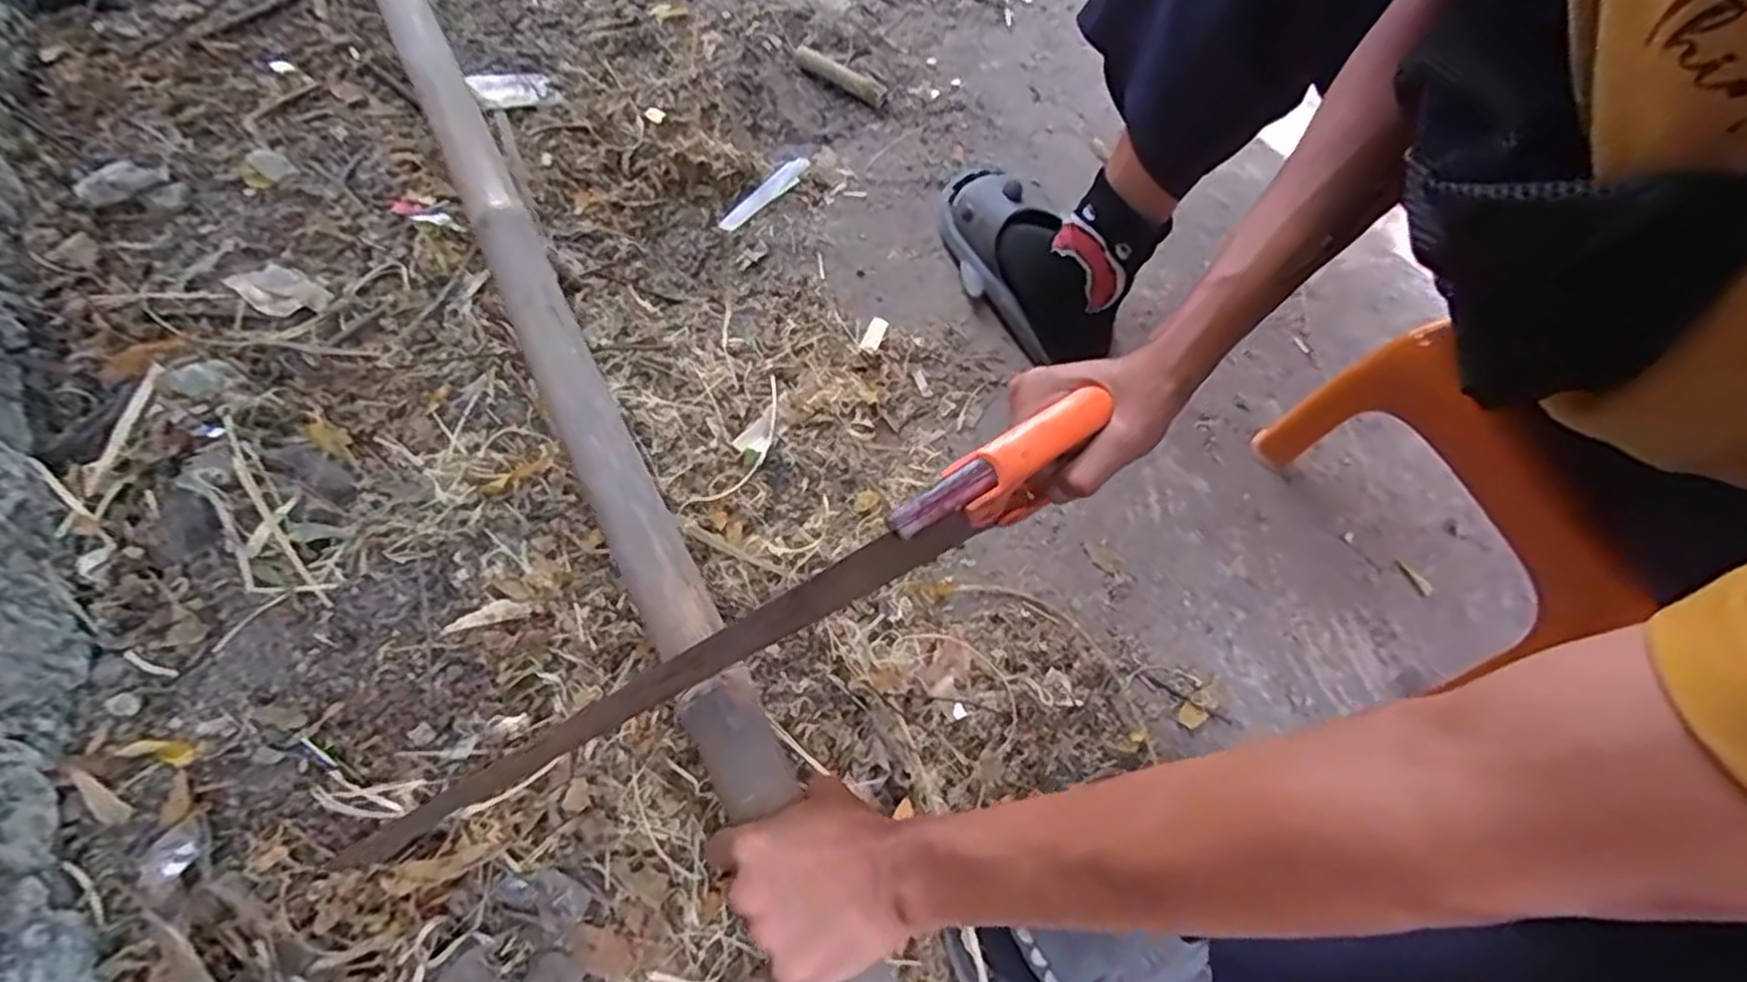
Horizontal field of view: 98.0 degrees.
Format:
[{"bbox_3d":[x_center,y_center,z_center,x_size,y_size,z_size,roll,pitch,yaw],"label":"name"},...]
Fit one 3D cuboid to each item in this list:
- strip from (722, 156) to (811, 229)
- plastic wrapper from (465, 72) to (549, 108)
[{"bbox_3d":[-0.127,-0.355,0.907,0.028,0.011,0.144,33,64,13],"label":"strip"},{"bbox_3d":[-0.431,-0.480,0.905,0.089,0.008,0.051,-32,80,-32],"label":"plastic wrapper"}]

